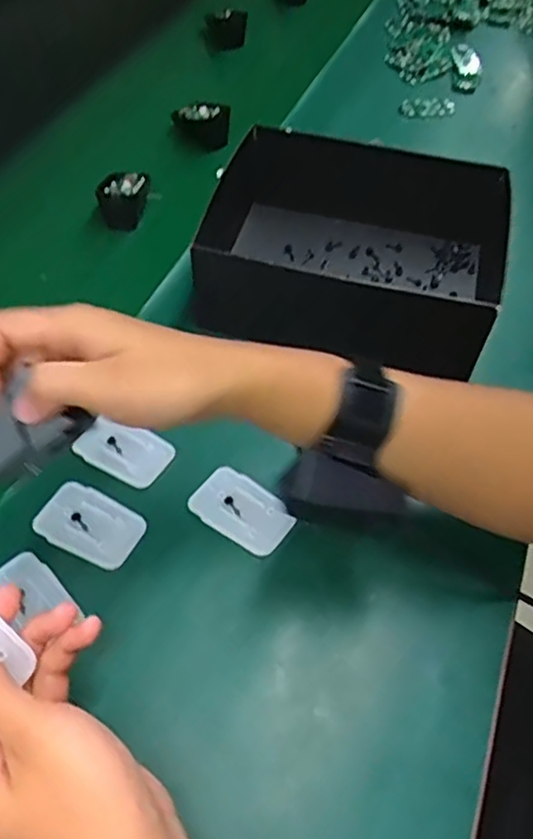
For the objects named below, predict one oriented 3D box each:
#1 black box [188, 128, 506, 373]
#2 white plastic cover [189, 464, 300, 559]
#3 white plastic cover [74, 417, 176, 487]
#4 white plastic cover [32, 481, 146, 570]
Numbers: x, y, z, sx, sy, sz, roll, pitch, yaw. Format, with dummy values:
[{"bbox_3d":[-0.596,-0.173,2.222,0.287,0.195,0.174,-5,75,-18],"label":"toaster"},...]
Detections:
[{"bbox_3d":[0.071,-0.143,0.550,0.234,0.082,0.208,17,54,9],"label":"black box"},{"bbox_3d":[-0.015,0.061,0.451,0.069,0.011,0.043,33,58,20],"label":"white plastic cover"},{"bbox_3d":[-0.103,0.021,0.479,0.068,0.004,0.044,27,56,16],"label":"white plastic cover"},{"bbox_3d":[-0.117,0.069,0.440,0.068,0.004,0.045,23,55,13],"label":"white plastic cover"}]

